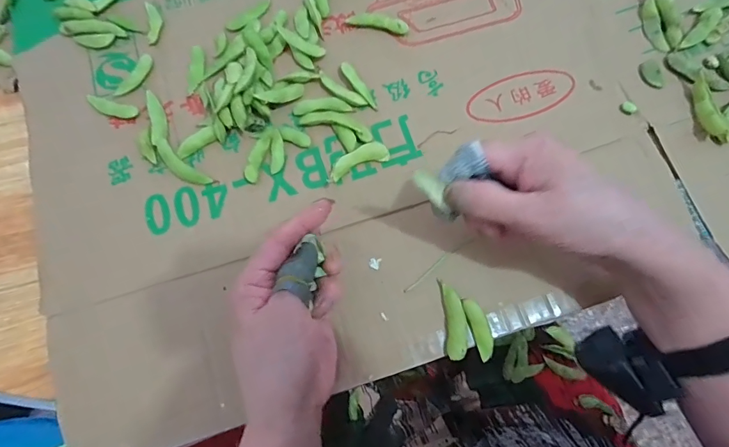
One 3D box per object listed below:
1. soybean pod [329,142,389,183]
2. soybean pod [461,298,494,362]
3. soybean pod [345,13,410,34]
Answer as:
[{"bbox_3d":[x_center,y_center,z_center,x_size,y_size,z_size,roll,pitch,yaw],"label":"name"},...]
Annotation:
[{"bbox_3d":[-0.006,-0.052,0.341,0.053,0.008,0.017,-23,76,-4],"label":"soybean pod"},{"bbox_3d":[0.084,0.076,0.300,0.012,0.008,0.044,-18,76,-3],"label":"soybean pod"},{"bbox_3d":[0.012,-0.185,0.381,0.056,0.012,0.013,14,76,5],"label":"soybean pod"}]

